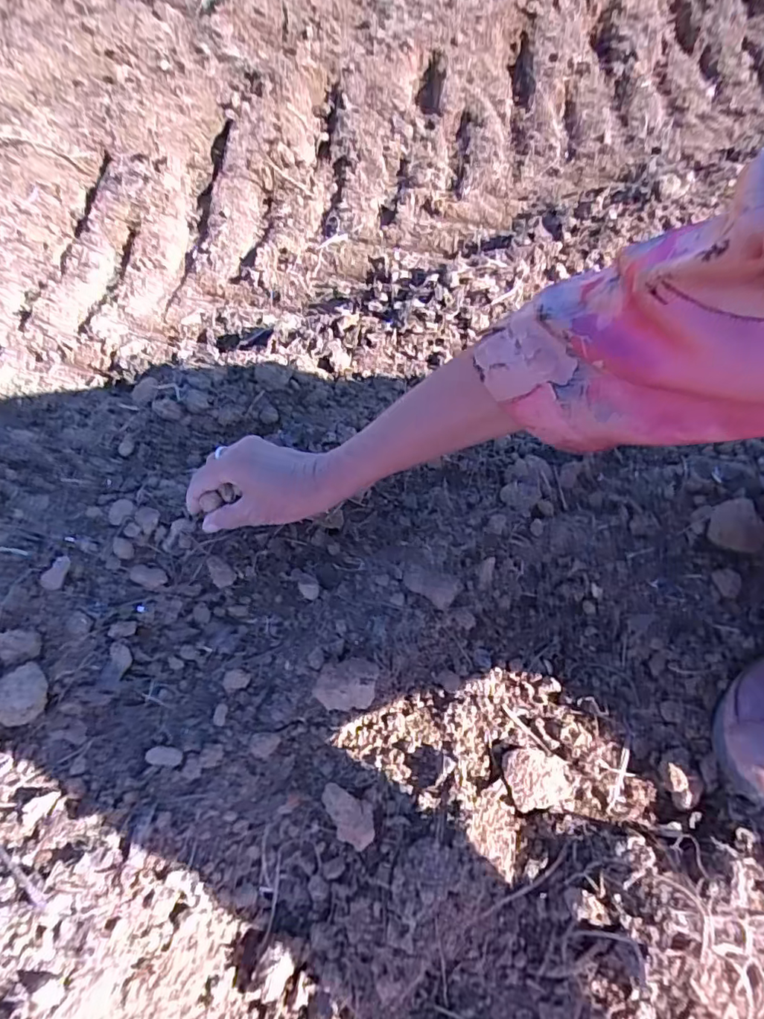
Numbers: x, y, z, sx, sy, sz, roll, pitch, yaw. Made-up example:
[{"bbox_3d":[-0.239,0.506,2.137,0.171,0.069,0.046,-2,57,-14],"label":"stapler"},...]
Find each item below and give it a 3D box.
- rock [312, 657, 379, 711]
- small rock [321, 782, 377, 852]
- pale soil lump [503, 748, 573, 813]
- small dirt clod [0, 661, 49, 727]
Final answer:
[{"bbox_3d":[-0.026,0.133,0.401,0.043,0.040,0.039,11,60,5],"label":"rock"},{"bbox_3d":[-0.024,0.215,0.369,0.042,0.021,0.028,22,62,11],"label":"small rock"},{"bbox_3d":[0.117,0.195,0.386,0.053,0.013,0.040,-6,60,-4],"label":"pale soil lump"},{"bbox_3d":[-0.281,0.145,0.412,0.037,0.024,0.043,-1,60,-2],"label":"small dirt clod"}]

